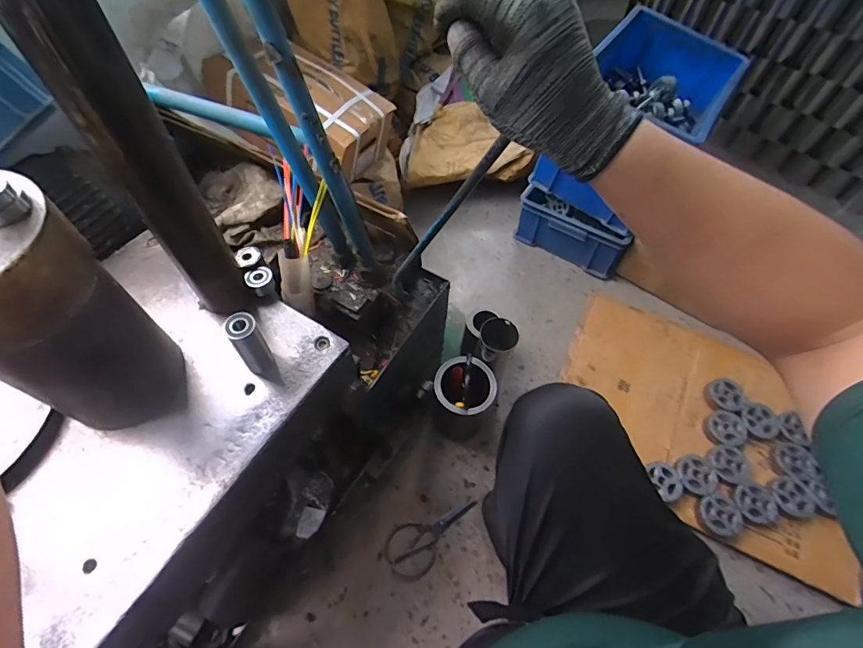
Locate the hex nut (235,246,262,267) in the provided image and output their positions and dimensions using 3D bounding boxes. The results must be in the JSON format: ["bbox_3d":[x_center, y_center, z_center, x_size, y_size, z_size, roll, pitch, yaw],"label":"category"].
[{"bbox_3d":[-0.254,-0.094,0.617,0.034,0.009,0.030,-27,63,-18],"label":"hex nut"}]

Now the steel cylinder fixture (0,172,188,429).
[{"bbox_3d":[-0.363,0.007,0.437,0.131,0.259,0.122,-24,62,-16],"label":"steel cylinder fixture"}]

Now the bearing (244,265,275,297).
[{"bbox_3d":[-0.236,-0.060,0.614,0.035,0.024,0.036,-35,65,-21],"label":"bearing"}]

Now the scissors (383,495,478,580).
[{"bbox_3d":[0.003,0.408,0.871,0.197,0.006,0.094,-33,64,-20],"label":"scissors"}]

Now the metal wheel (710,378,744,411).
[{"bbox_3d":[0.669,0.160,1.004,0.059,0.022,0.072,1,58,-1],"label":"metal wheel"}]

